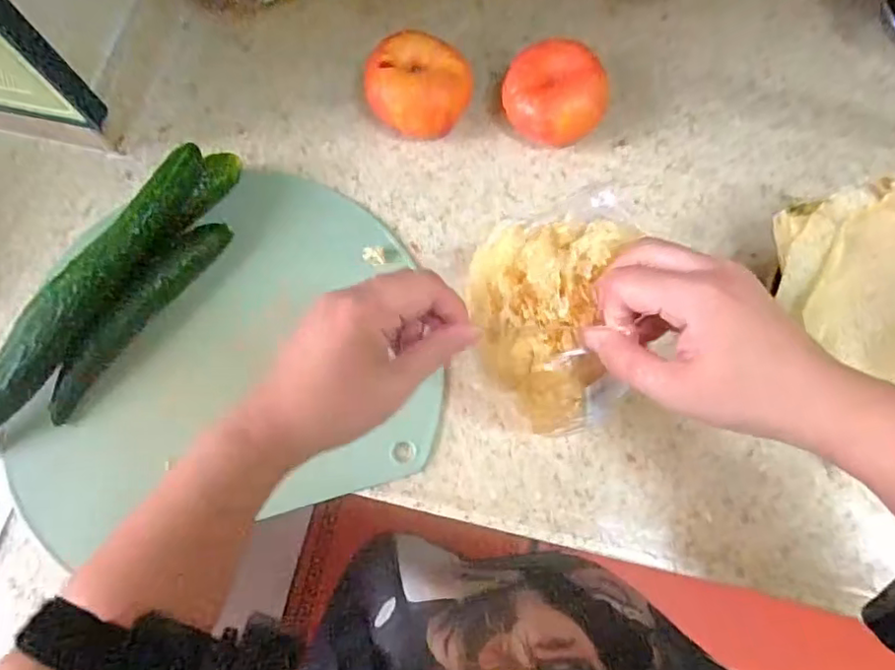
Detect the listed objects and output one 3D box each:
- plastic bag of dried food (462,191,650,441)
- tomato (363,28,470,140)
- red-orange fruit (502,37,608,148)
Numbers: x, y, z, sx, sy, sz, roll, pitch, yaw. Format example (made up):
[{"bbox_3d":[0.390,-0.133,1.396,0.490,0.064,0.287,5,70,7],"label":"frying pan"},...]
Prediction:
[{"bbox_3d":[0.061,-0.017,0.357,0.090,0.054,0.137,3,73,2],"label":"plastic bag of dried food"},{"bbox_3d":[-0.025,-0.213,0.523,0.087,0.058,0.090,0,73,1],"label":"tomato"},{"bbox_3d":[0.090,-0.198,0.518,0.082,0.057,0.083,2,73,3],"label":"red-orange fruit"}]

